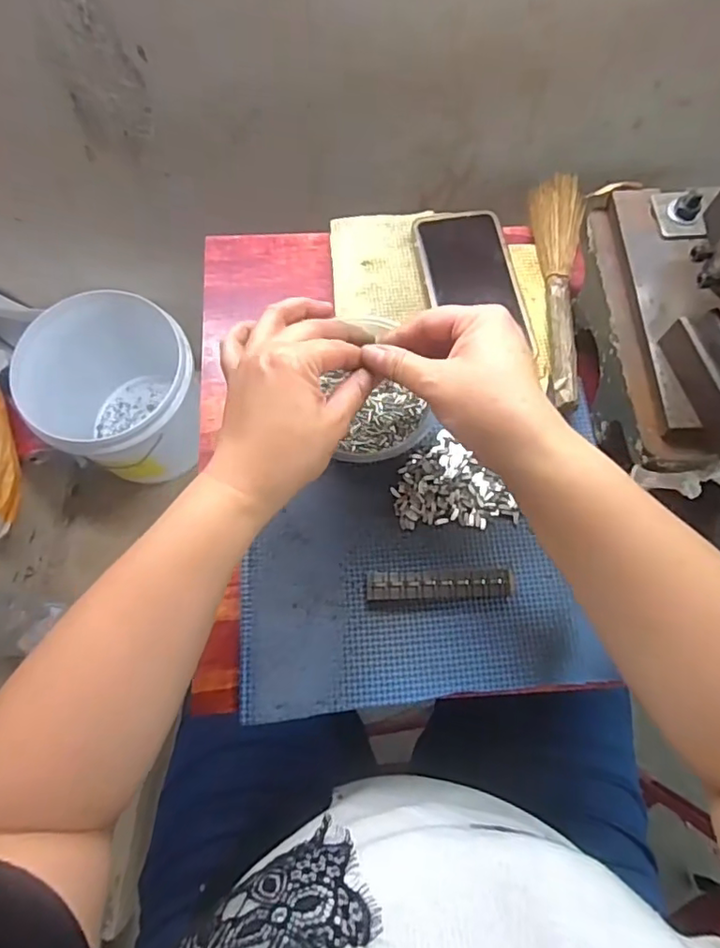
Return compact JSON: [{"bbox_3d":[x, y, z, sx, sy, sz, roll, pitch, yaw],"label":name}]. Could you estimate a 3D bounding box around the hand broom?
[{"bbox_3d":[0.167,-0.159,0.475,0.041,0.022,0.235,6,70,0],"label":"hand broom"}]

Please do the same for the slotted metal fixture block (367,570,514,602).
[{"bbox_3d":[0.057,0.077,0.399,0.102,0.012,0.020,-2,70,-2],"label":"slotted metal fixture block"}]

